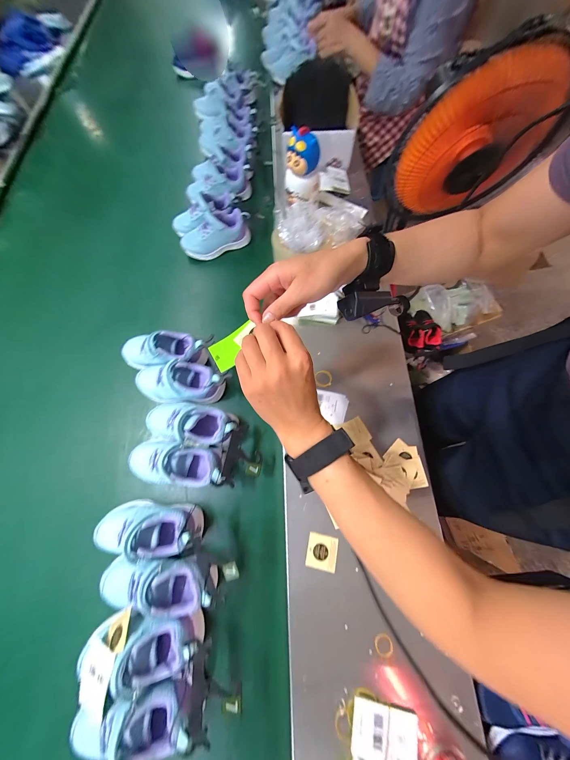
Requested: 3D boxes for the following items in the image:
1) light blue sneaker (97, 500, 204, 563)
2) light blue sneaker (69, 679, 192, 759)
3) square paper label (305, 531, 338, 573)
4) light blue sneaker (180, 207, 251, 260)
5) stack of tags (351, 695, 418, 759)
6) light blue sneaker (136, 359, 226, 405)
[{"bbox_3d":[-0.207,0.232,0.374,0.171,0.066,0.064,4,74,2],"label":"light blue sneaker"},{"bbox_3d":[-0.192,0.420,0.309,0.157,0.060,0.076,-10,74,-2],"label":"light blue sneaker"},{"bbox_3d":[0.057,0.262,0.368,0.045,0.005,0.046,8,72,8],"label":"square paper label"},{"bbox_3d":[-0.167,-0.352,0.582,0.170,0.066,0.077,-23,75,-6],"label":"light blue sneaker"},{"bbox_3d":[0.124,0.440,0.300,0.079,0.011,0.050,12,74,4],"label":"stack of tags"},{"bbox_3d":[-0.195,0.002,0.452,0.170,0.061,0.070,2,74,1],"label":"light blue sneaker"}]

